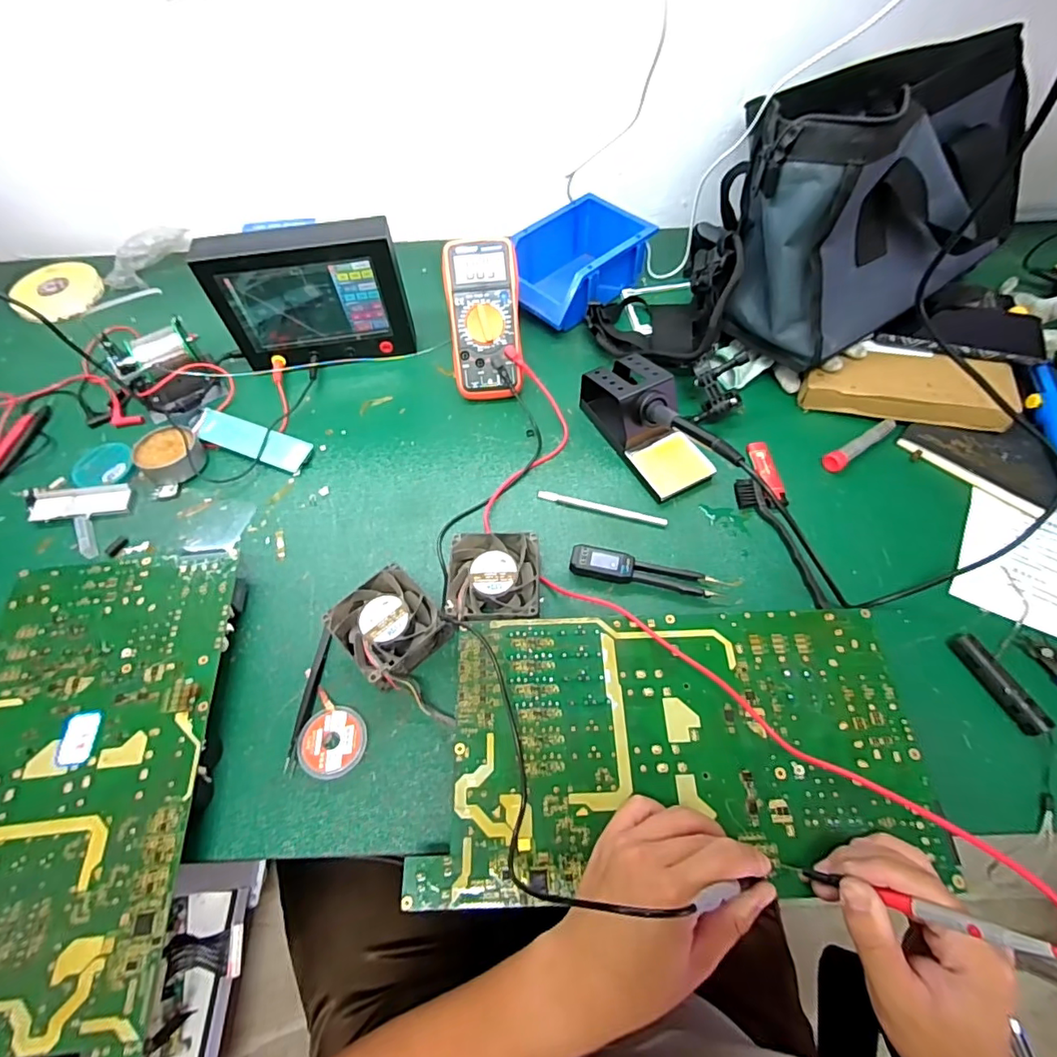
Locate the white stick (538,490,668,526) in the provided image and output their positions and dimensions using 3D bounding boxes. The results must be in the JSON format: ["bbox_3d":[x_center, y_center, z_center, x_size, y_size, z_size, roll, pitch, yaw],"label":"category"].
[{"bbox_3d":[0.075,-0.021,0.546,0.135,0.005,0.010,15,61,11],"label":"white stick"}]

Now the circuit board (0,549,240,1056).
[{"bbox_3d":[-0.347,0.190,0.412,0.194,0.045,0.355,-7,60,-2],"label":"circuit board"}]

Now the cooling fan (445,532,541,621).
[{"bbox_3d":[-0.030,0.049,0.486,0.081,0.043,0.082,-2,60,1],"label":"cooling fan"}]

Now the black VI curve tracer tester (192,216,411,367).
[{"bbox_3d":[-0.249,-0.266,0.617,0.206,0.153,0.058,-11,60,-4],"label":"black VI curve tracer tester"}]

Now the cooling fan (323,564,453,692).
[{"bbox_3d":[-0.122,0.086,0.468,0.083,0.041,0.079,40,69,22],"label":"cooling fan"}]

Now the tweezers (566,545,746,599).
[{"bbox_3d":[0.116,0.044,0.498,0.154,0.020,0.029,10,61,8],"label":"tweezers"}]

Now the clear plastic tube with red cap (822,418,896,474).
[{"bbox_3d":[0.359,-0.094,0.570,0.105,0.018,0.022,-34,64,-16],"label":"clear plastic tube with red cap"}]

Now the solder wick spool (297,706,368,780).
[{"bbox_3d":[-0.159,0.174,0.431,0.054,0.013,0.053,-1,60,2],"label":"solder wick spool"}]

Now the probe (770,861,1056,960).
[{"bbox_3d":[0.206,0.212,0.301,0.008,0.135,0.007,35,61,-20],"label":"probe"}]

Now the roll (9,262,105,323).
[{"bbox_3d":[-0.673,-0.343,0.755,0.109,0.020,0.116,-2,59,4],"label":"roll"}]

